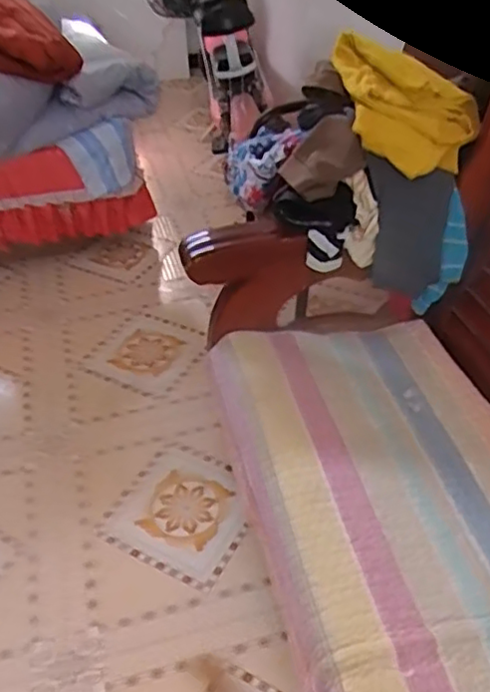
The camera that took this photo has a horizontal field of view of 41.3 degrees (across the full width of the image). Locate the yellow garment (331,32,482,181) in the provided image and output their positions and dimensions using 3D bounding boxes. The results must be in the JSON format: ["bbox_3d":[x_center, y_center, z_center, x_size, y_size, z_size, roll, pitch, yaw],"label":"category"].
[{"bbox_3d":[0.354,-0.523,1.430,0.275,0.199,0.332,-8,40,-6],"label":"yellow garment"}]

